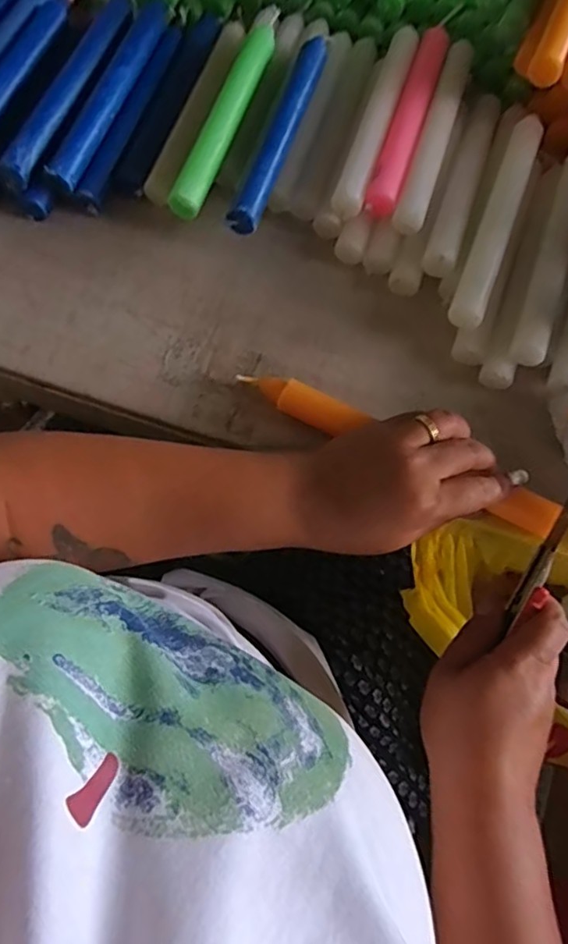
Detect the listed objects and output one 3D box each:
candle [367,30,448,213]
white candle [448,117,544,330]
[{"bbox_3d":[0.099,-0.277,0.443,0.022,0.018,0.199,17,71,6],"label":"candle"},{"bbox_3d":[0.154,-0.184,0.416,0.024,0.022,0.194,20,72,7],"label":"white candle"}]

